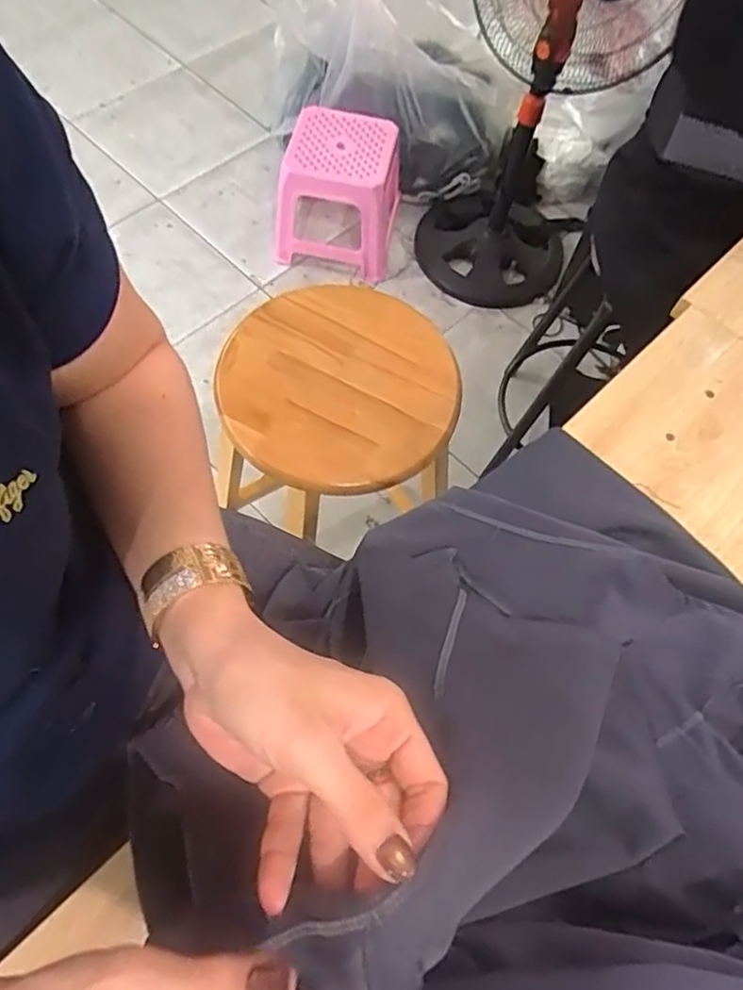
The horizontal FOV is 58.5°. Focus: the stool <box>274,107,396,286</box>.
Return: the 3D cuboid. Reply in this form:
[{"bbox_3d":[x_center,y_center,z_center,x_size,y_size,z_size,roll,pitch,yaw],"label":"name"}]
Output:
[{"bbox_3d":[-0.080,-0.722,1.610,0.272,0.265,0.250,12,64,2],"label":"stool"}]

